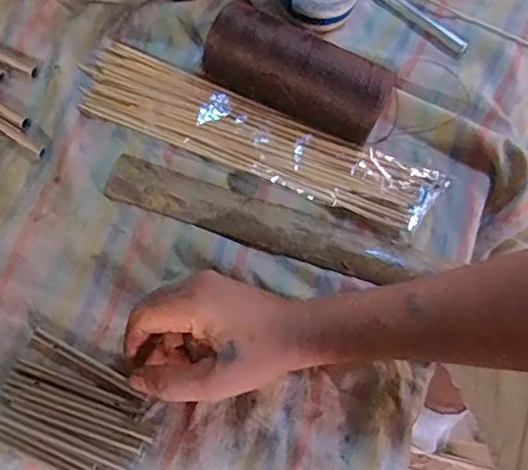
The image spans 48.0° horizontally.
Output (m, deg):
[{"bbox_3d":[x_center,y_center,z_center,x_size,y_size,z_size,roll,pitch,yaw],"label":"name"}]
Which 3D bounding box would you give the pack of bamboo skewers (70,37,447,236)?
[{"bbox_3d":[-0.008,-0.084,0.501,0.312,0.020,0.065,23,70,6],"label":"pack of bamboo skewers"}]

